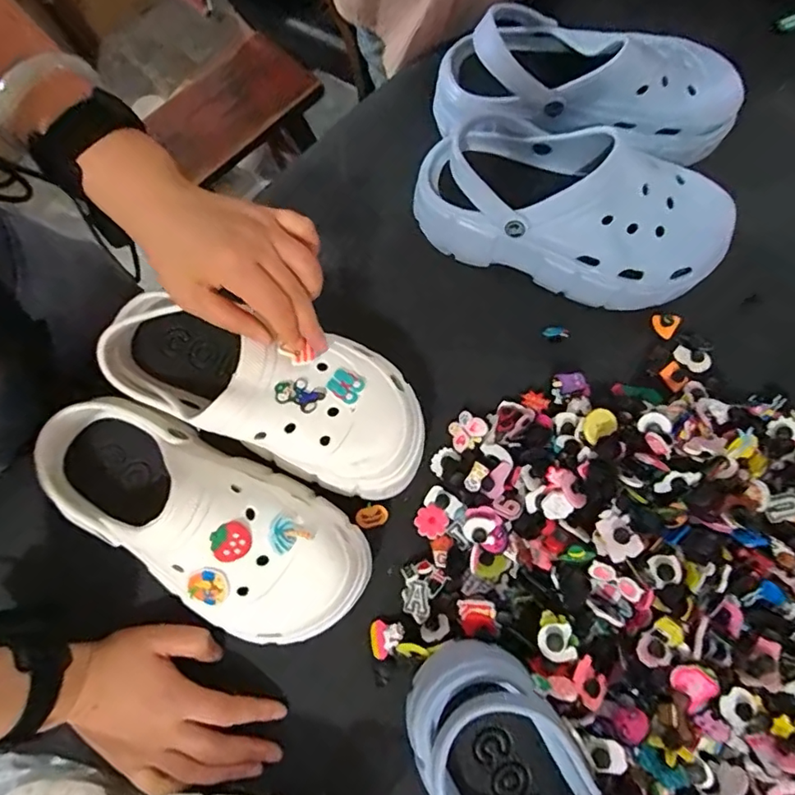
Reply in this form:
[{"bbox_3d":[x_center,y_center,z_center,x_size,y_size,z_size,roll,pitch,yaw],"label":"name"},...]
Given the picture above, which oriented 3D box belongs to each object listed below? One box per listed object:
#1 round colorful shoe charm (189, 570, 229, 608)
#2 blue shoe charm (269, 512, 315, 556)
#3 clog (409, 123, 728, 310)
[{"bbox_3d":[-0.122,0.123,0.343,0.025,0.004,0.027,-1,108,-4],"label":"round colorful shoe charm"},{"bbox_3d":[-0.074,0.093,0.355,0.027,0.013,0.023,36,79,9],"label":"blue shoe charm"},{"bbox_3d":[0.142,-0.155,0.451,0.255,0.099,0.106,19,77,5],"label":"clog"}]

